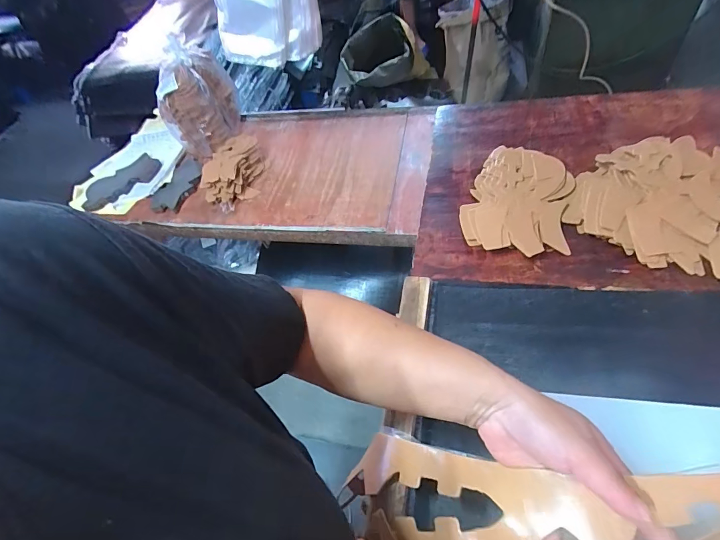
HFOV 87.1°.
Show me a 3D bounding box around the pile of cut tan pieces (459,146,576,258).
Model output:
[{"bbox_3d":[0.225,-0.108,0.544,0.145,0.037,0.205,8,59,20],"label":"pile of cut tan pieces"}]

